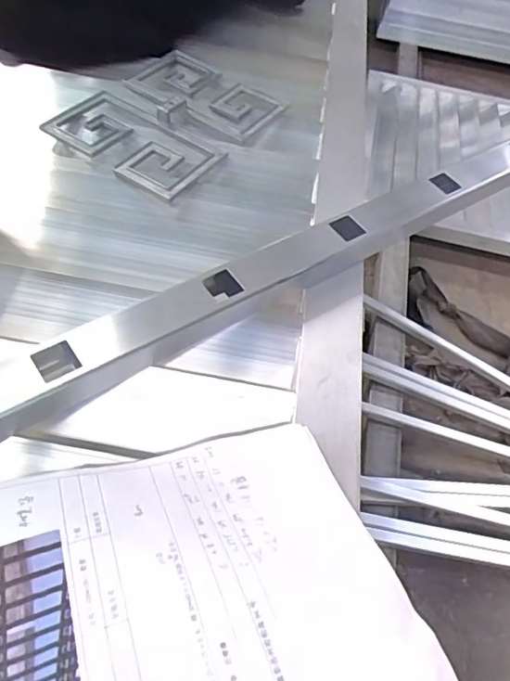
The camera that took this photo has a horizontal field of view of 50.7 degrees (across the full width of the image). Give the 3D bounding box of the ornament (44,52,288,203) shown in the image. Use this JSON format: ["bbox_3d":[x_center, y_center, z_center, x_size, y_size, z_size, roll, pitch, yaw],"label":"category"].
[{"bbox_3d":[-0.097,-0.261,0.620,0.190,0.020,0.238,28,55,12],"label":"ornament"}]

